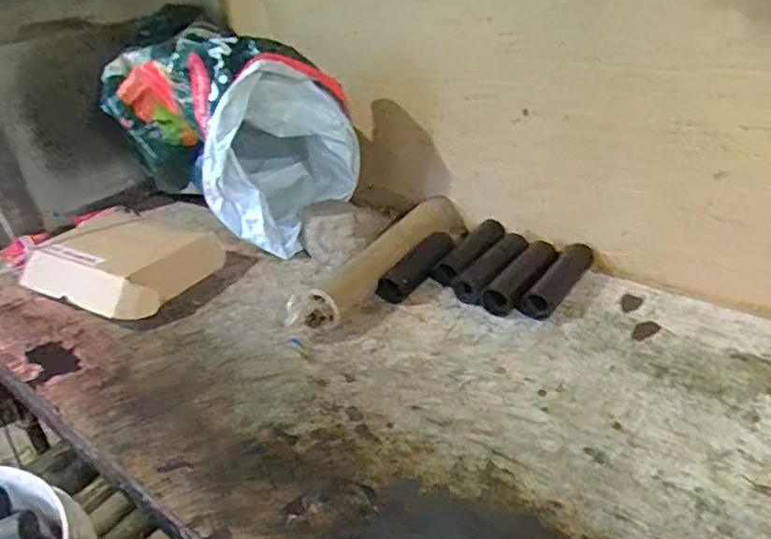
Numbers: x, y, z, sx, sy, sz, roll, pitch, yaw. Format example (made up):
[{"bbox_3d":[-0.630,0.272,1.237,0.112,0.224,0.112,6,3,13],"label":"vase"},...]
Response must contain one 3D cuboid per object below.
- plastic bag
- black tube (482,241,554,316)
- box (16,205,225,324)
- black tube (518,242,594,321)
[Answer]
[{"bbox_3d":[-0.312,-0.283,1.236,0.506,0.389,0.370,19,37,35],"label":"plastic bag"},{"bbox_3d":[0.233,0.013,1.021,0.067,0.040,0.196,17,38,31],"label":"black tube"},{"bbox_3d":[-0.486,-0.020,1.135,0.315,0.093,0.278,13,36,28],"label":"box"},{"bbox_3d":[0.291,0.015,1.000,0.050,0.051,0.185,20,40,35],"label":"black tube"}]

